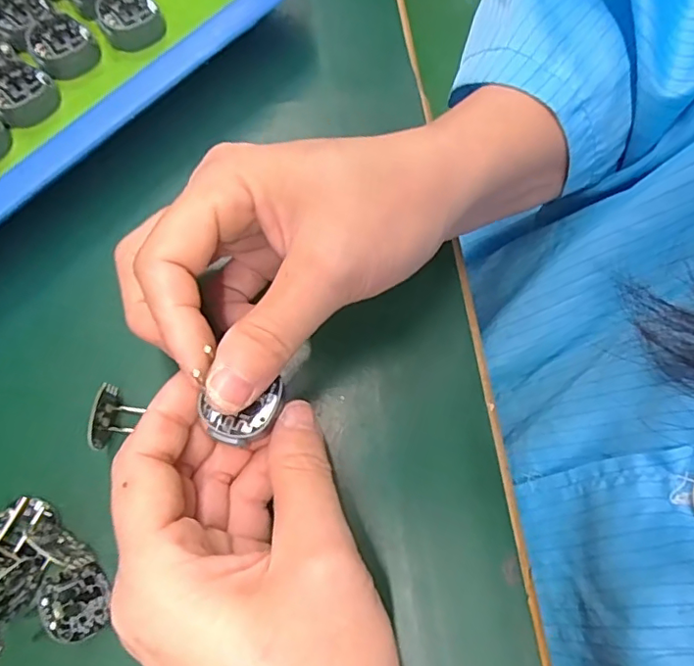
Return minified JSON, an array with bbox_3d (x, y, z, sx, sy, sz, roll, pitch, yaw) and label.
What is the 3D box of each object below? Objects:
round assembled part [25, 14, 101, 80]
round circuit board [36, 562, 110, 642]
[{"bbox_3d":[-0.132,-0.133,0.257,0.028,0.012,0.028,0,73,0],"label":"round assembled part"},{"bbox_3d":[-0.092,0.092,0.188,0.004,0.022,0.022,-43,61,32],"label":"round circuit board"}]

